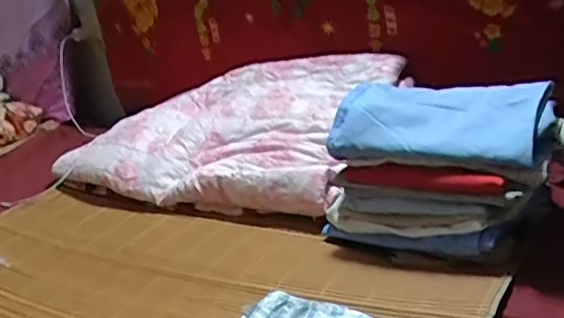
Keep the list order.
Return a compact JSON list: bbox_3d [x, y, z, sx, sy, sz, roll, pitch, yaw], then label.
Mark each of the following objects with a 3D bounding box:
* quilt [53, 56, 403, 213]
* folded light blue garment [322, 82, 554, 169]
[{"bbox_3d":[-0.116,-0.075,1.228,0.654,0.196,0.393,3,24,29],"label":"quilt"},{"bbox_3d":[0.220,-0.058,0.840,0.294,0.075,0.148,6,25,35],"label":"folded light blue garment"}]

